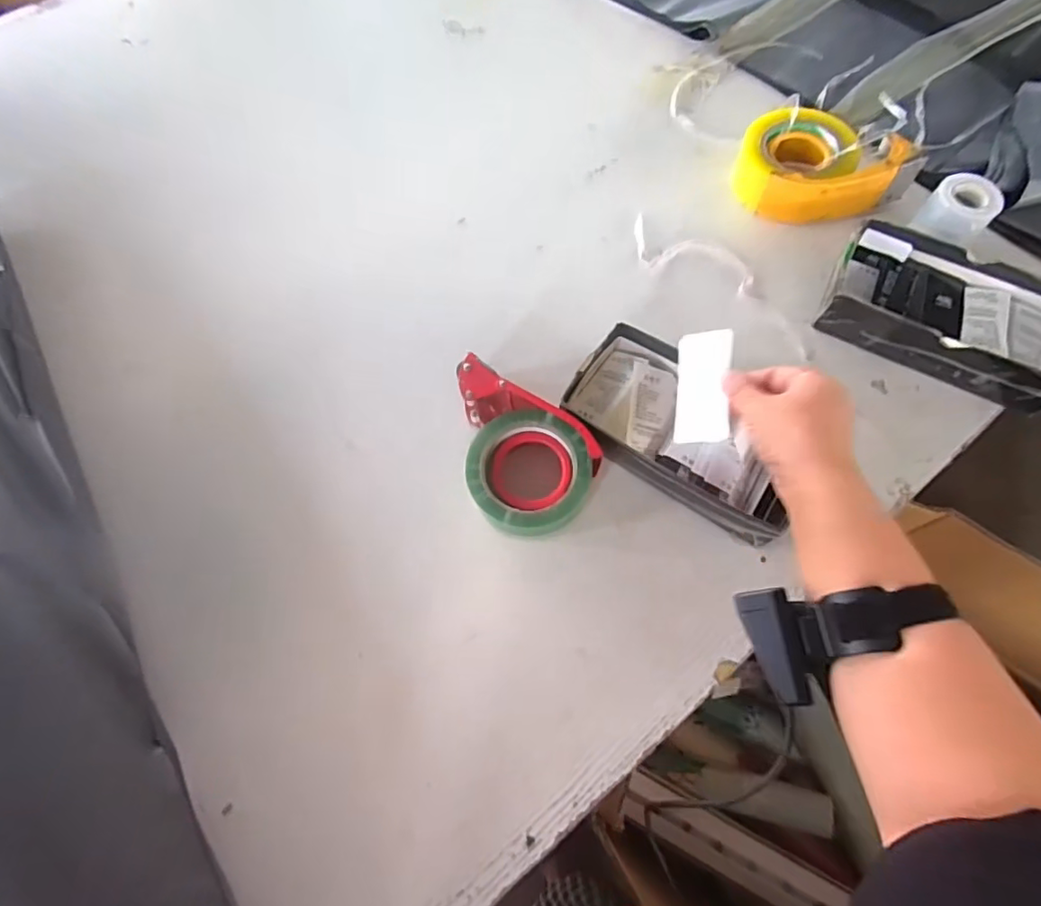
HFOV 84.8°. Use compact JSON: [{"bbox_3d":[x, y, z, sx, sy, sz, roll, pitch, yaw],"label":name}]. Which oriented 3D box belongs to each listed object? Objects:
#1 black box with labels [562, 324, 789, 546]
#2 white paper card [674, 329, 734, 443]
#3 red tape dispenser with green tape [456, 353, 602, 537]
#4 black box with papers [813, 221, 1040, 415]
[{"bbox_3d":[0.147,-0.020,0.513,0.209,0.053,0.124,32,72,14],"label":"black box with labels"},{"bbox_3d":[0.152,-0.054,0.472,0.045,0.005,0.091,0,85,40],"label":"white paper card"},{"bbox_3d":[0.006,-0.006,0.505,0.116,0.062,0.160,-5,68,0],"label":"red tape dispenser with green tape"},{"bbox_3d":[0.420,-0.134,0.552,0.226,0.047,0.121,27,71,12],"label":"black box with papers"}]

